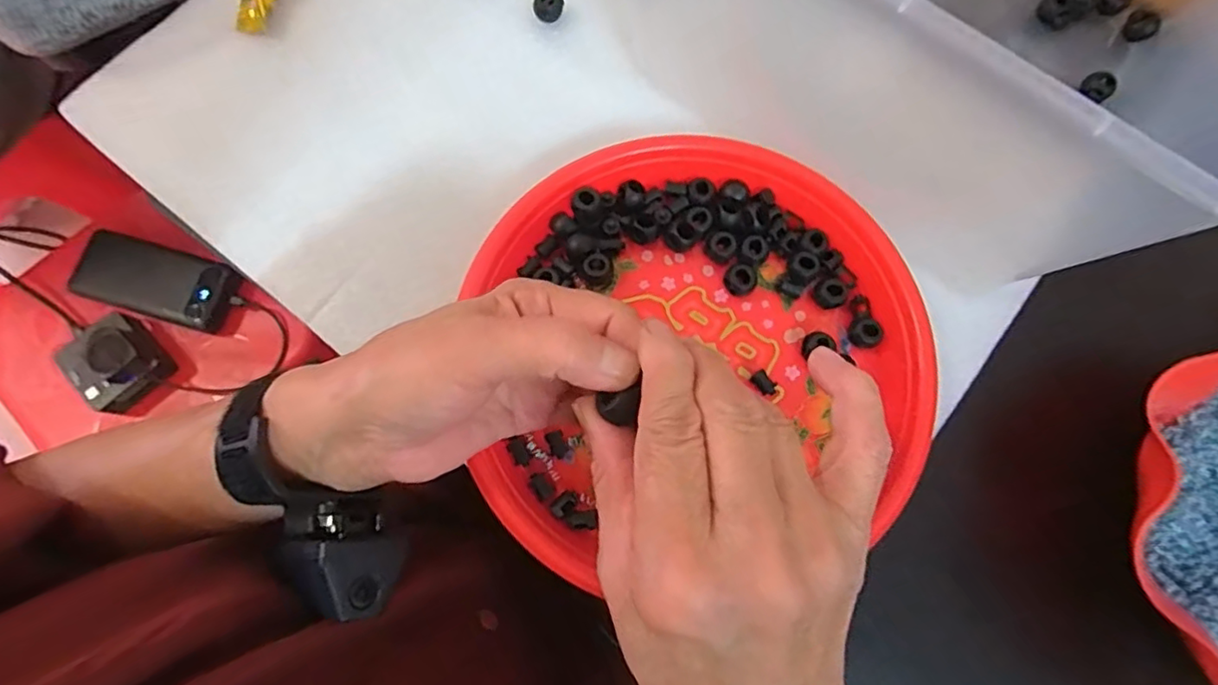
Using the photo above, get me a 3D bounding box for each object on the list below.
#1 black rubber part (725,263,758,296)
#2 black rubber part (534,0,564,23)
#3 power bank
[{"bbox_3d":[0.073,-0.034,0.328,0.017,0.012,0.016,0,77,-1],"label":"black rubber part"},{"bbox_3d":[-0.038,-0.212,0.373,0.018,0.008,0.015,-6,77,-2],"label":"black rubber part"},{"bbox_3d":[-0.468,-0.062,0.616,0.166,0.019,0.069,15,77,3],"label":"power bank"}]

